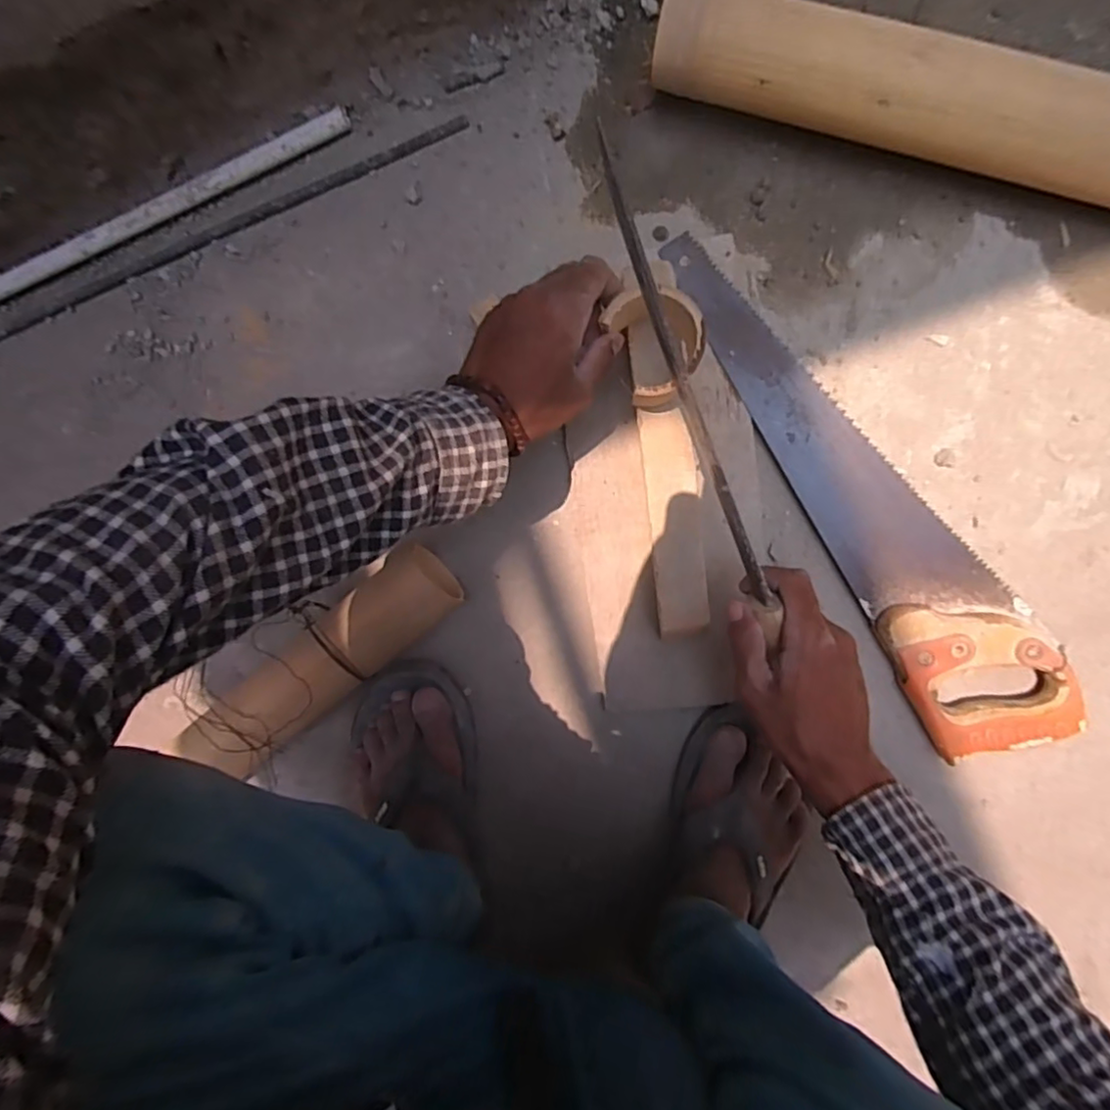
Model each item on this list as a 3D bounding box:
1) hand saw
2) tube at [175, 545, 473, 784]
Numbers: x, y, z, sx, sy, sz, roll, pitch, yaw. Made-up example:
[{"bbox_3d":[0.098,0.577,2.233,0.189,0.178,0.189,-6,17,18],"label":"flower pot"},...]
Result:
[{"bbox_3d":[0.256,-0.055,0.494,0.108,0.030,0.479,-29,92,9],"label":"hand saw"},{"bbox_3d":[-0.208,0.101,0.521,0.278,0.058,0.066,-39,90,9],"label":"tube"}]

